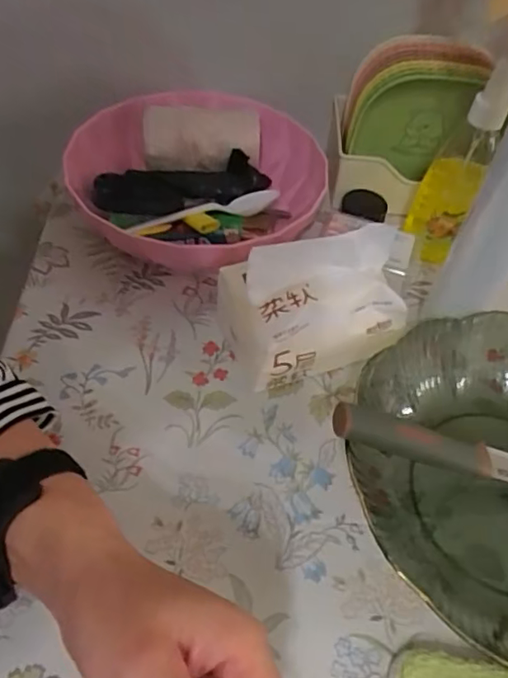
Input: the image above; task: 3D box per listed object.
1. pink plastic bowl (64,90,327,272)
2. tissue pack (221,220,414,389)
[{"bbox_3d":[-0.058,-0.151,0.520,0.213,0.071,0.222,3,52,-3],"label":"pink plastic bowl"},{"bbox_3d":[0.046,-0.030,0.415,0.132,0.102,0.085,-14,54,-16],"label":"tissue pack"}]

